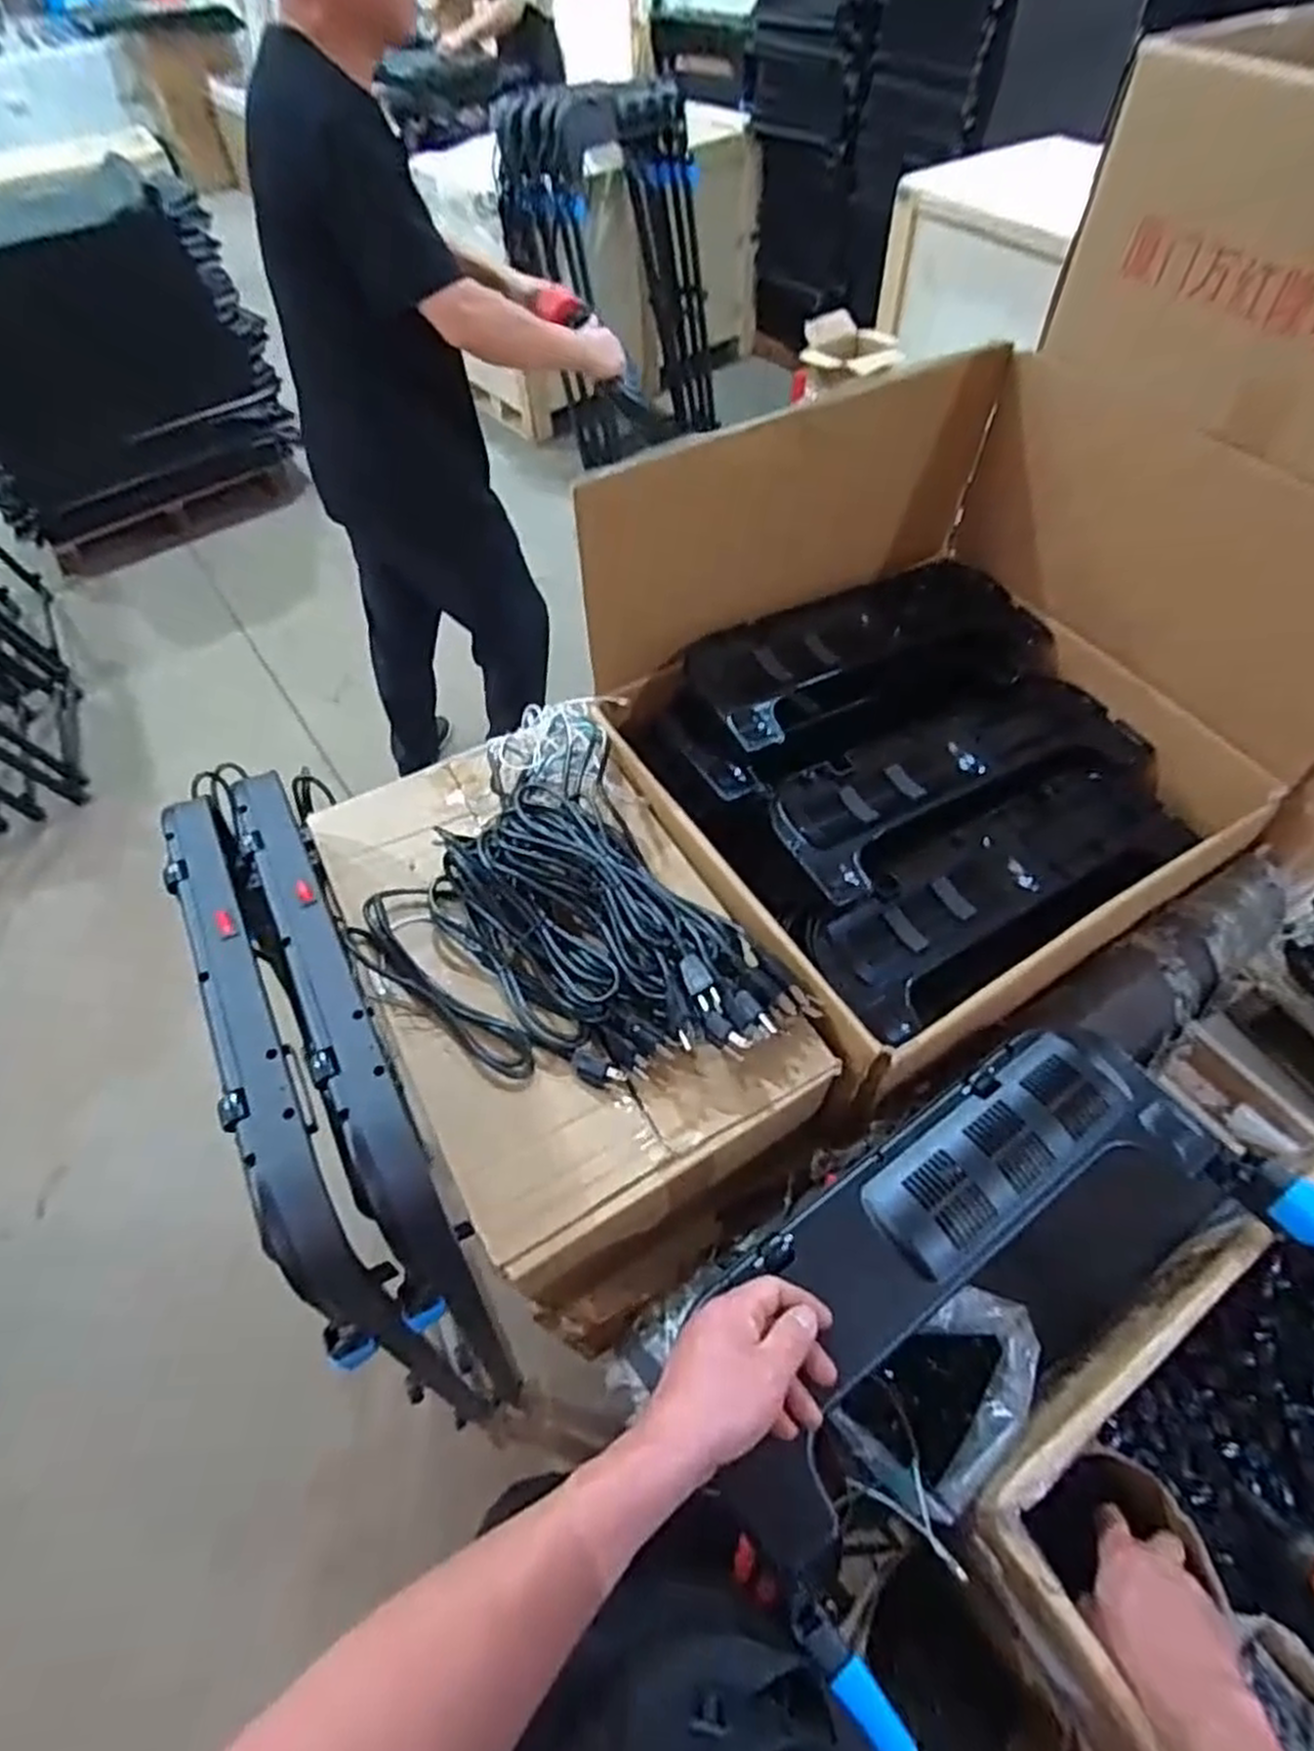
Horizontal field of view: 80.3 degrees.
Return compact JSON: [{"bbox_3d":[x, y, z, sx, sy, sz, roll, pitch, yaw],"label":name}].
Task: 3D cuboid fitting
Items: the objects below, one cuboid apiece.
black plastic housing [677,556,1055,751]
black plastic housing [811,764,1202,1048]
[{"bbox_3d":[0.261,-0.279,0.963,0.479,0.084,0.197,-24,57,-13],"label":"black plastic housing"},{"bbox_3d":[0.389,0.014,0.870,0.490,0.046,0.162,-29,58,-16],"label":"black plastic housing"}]

